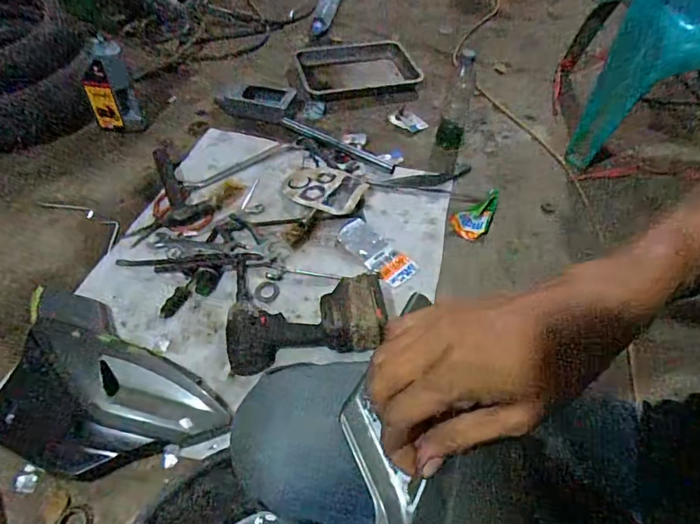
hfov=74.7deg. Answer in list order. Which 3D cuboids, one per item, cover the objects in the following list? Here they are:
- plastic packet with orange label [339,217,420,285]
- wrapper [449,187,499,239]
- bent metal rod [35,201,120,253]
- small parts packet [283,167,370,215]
[{"bbox_3d":[0.050,-0.024,0.925,0.078,0.008,0.185,-33,59,-28],"label":"plastic packet with orange label"},{"bbox_3d":[0.275,-0.104,0.981,0.119,0.052,0.074,-32,59,-28],"label":"wrapper"},{"bbox_3d":[-0.555,-0.086,0.972,0.228,0.031,0.068,29,53,19],"label":"bent metal rod"},{"bbox_3d":[-0.059,-0.172,1.028,0.186,0.039,0.143,24,52,15],"label":"small parts packet"}]

